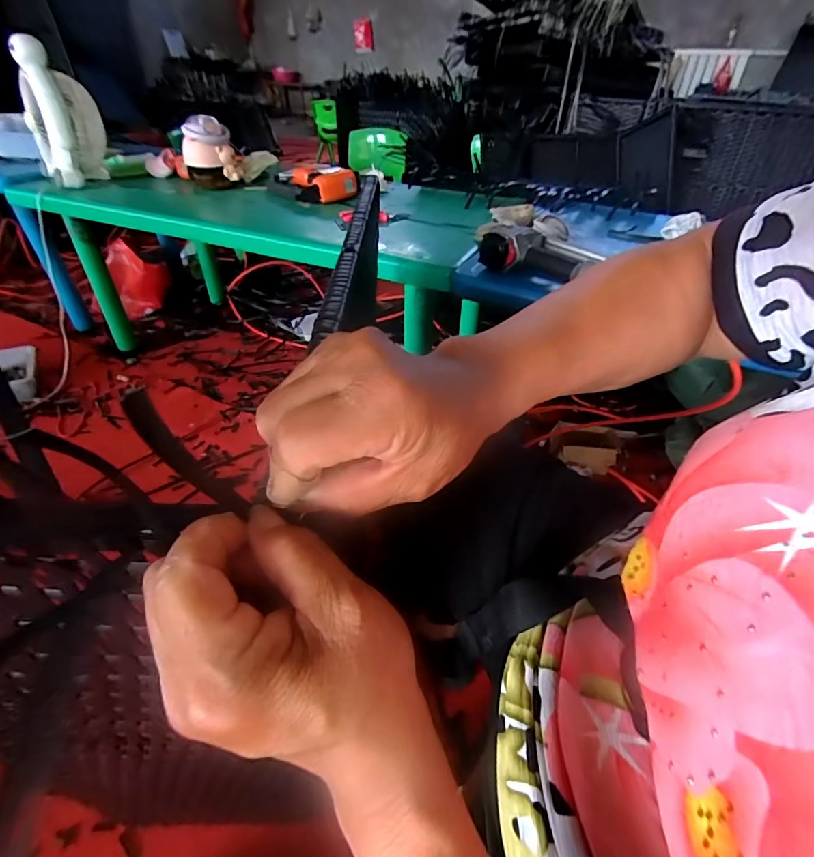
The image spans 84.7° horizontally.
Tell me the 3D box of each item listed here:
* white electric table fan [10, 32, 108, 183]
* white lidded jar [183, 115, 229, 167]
[{"bbox_3d":[-0.845,-0.774,1.098,0.154,0.274,0.207,-18,45,-26],"label":"white electric table fan"},{"bbox_3d":[-0.492,-0.703,1.090,0.108,0.099,0.122,-7,41,-15],"label":"white lidded jar"}]

